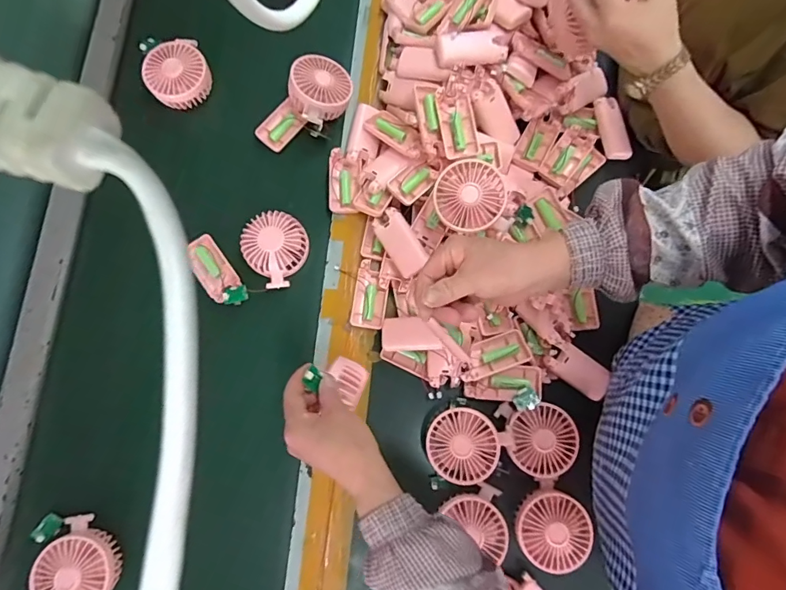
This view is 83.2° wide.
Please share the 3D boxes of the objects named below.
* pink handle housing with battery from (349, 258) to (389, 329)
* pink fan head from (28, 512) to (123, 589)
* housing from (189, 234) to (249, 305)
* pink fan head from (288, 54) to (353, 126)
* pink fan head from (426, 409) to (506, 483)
[{"bbox_3d":[-0.030,-0.003,0.608,0.044,0.022,0.094,9,81,1],"label":"pink handle housing with battery"},{"bbox_3d":[-0.379,0.314,0.524,0.081,0.039,0.113,-24,82,-4],"label":"pink fan head"},{"bbox_3d":[-0.242,-0.029,0.601,0.048,0.028,0.116,-37,84,-6],"label":"housing"},{"bbox_3d":[-0.102,-0.295,0.630,0.090,0.030,0.085,-33,93,-26],"label":"pink fan head"},{"bbox_3d":[0.086,0.184,0.541,0.084,0.031,0.084,21,82,2],"label":"pink fan head"}]

